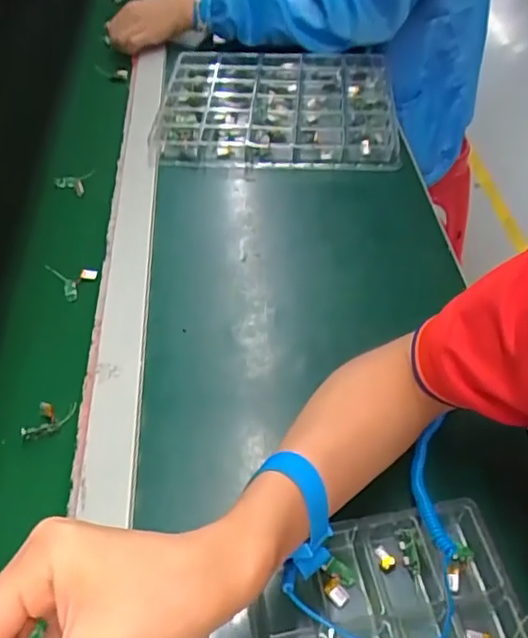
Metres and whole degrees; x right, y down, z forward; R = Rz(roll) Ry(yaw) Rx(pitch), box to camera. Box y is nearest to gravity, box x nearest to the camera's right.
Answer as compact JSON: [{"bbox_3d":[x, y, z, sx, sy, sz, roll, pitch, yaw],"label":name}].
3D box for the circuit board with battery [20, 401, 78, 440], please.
[{"bbox_3d":[-0.174,0.082,0.484,0.027,0.011,0.040,15,51,16],"label":"circuit board with battery"}]

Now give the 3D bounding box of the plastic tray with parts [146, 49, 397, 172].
[{"bbox_3d":[0.016,-0.289,0.793,0.296,0.033,0.269,1,49,4],"label":"plastic tray with parts"}]

